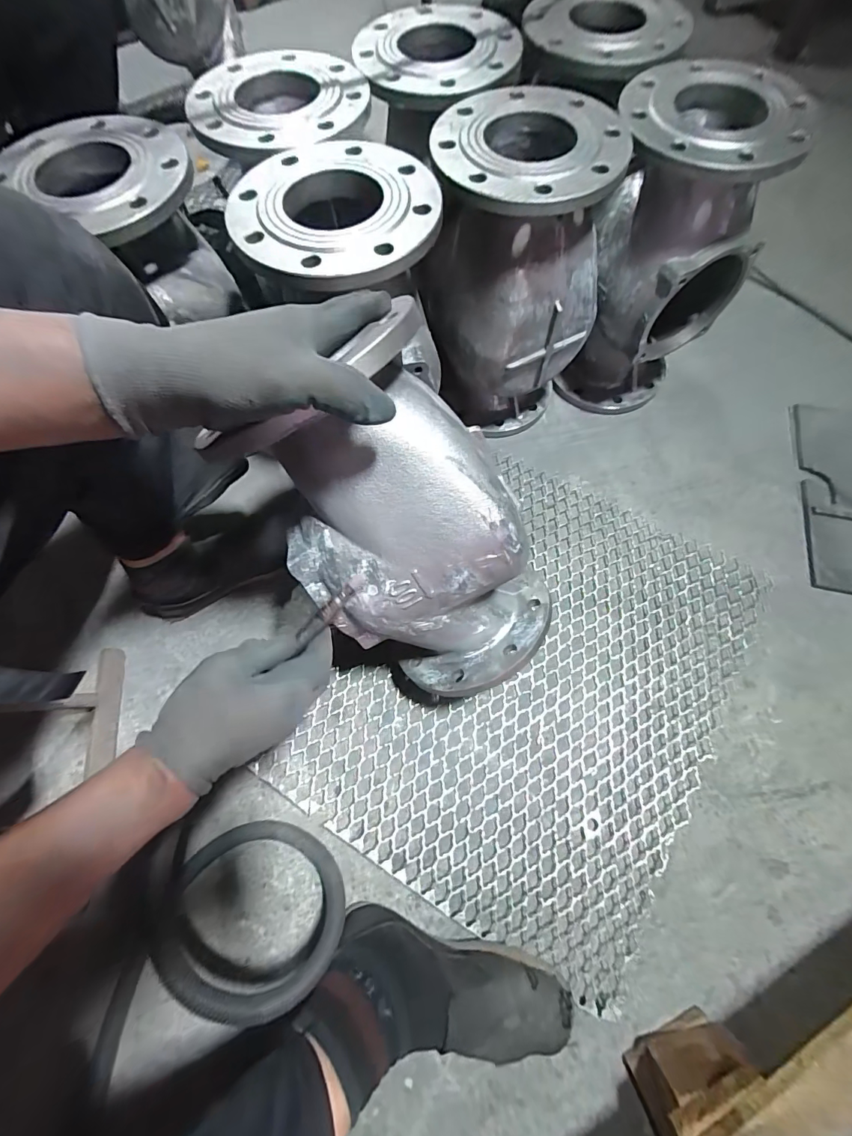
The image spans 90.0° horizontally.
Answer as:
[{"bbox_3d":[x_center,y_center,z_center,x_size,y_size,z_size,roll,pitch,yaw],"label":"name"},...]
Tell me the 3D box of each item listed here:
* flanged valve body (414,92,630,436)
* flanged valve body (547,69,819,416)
[{"bbox_3d":[0.120,-0.389,0.625,0.197,0.366,0.202,0,69,1],"label":"flanged valve body"},{"bbox_3d":[0.332,-0.433,0.637,0.223,0.373,0.206,34,73,13],"label":"flanged valve body"}]

